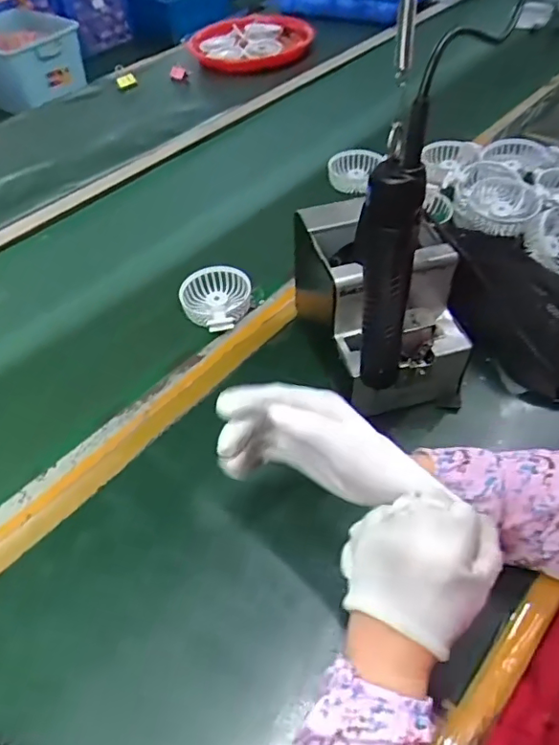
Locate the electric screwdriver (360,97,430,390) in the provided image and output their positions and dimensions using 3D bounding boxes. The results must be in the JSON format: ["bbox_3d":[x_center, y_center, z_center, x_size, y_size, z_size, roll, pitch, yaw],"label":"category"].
[{"bbox_3d":[0.081,-0.076,0.406,0.038,0.227,0.030,5,50,8],"label":"electric screwdriver"}]

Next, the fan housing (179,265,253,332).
[{"bbox_3d":[-0.076,-0.095,0.687,0.085,0.030,0.101,-34,56,-23],"label":"fan housing"}]

